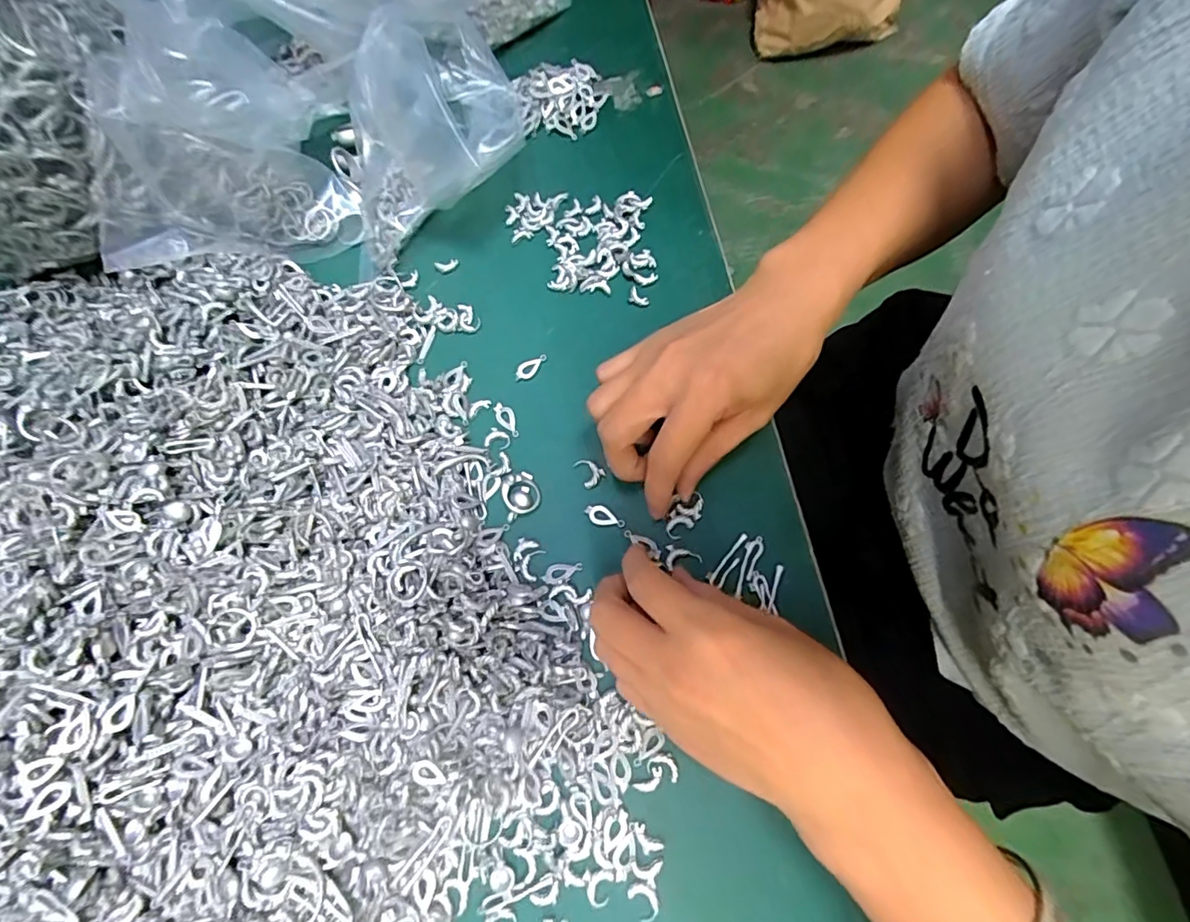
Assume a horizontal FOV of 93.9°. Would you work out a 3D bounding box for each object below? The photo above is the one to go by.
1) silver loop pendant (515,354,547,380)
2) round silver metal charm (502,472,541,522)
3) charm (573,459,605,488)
[{"bbox_3d":[-0.036,-0.053,0.314,0.021,0.004,0.009,-29,73,-7],"label":"silver loop pendant"},{"bbox_3d":[-0.039,0.017,0.290,0.019,0.004,0.022,-19,72,-4],"label":"round silver metal charm"},{"bbox_3d":[-0.004,0.006,0.292,0.016,0.004,0.013,38,77,13],"label":"charm"}]

